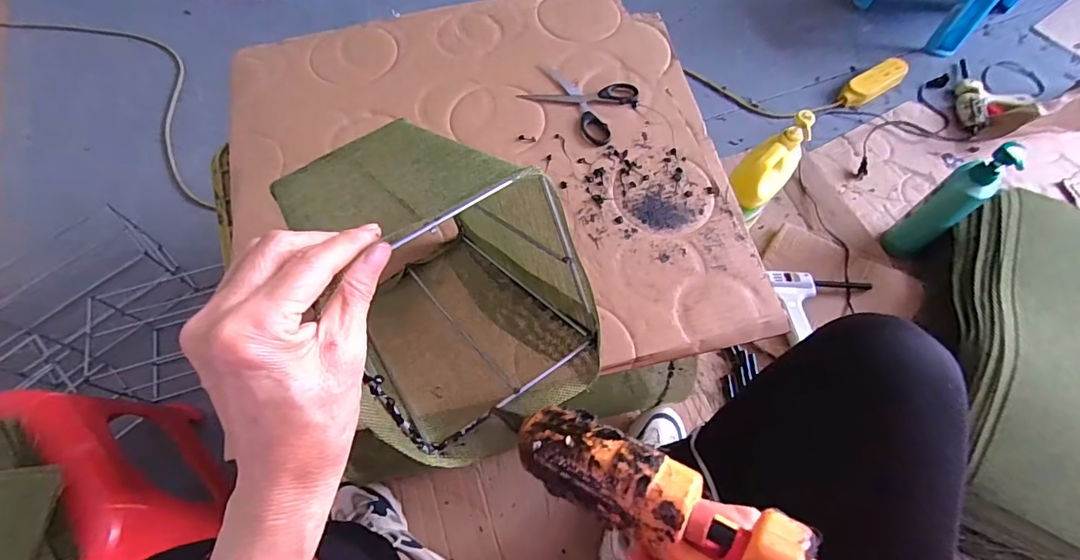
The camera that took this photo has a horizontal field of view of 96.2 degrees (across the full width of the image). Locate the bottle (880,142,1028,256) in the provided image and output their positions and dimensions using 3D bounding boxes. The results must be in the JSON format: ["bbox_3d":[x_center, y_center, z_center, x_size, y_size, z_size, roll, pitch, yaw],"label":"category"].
[{"bbox_3d":[0.697,-0.125,0.840,0.080,0.257,0.066,-35,70,-16],"label":"bottle"}]

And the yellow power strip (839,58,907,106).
[{"bbox_3d":[0.774,-0.459,1.123,0.193,0.033,0.065,-31,69,-15],"label":"yellow power strip"}]

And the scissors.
[{"bbox_3d":[0.048,-0.232,0.624,0.138,0.007,0.103,23,66,10],"label":"scissors"}]

